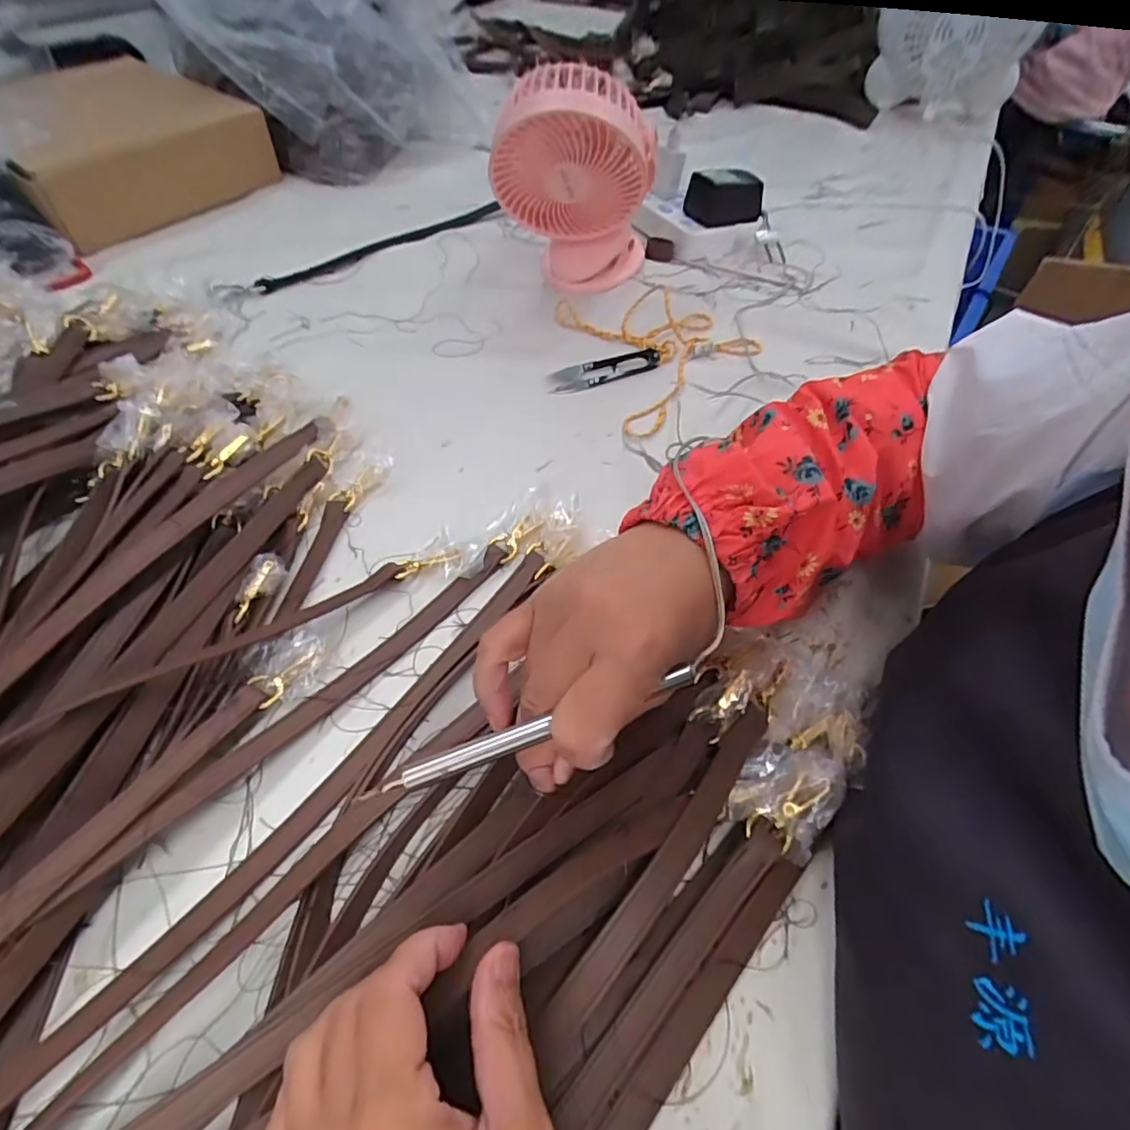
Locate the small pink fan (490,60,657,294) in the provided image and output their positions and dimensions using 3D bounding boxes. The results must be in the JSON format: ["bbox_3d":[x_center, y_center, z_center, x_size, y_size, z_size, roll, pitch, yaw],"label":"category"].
[{"bbox_3d":[0.008,-0.358,0.567,0.138,0.192,0.138,11,52,8],"label":"small pink fan"}]

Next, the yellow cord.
[{"bbox_3d":[0.101,-0.205,0.556,0.171,0.028,0.179,-17,53,-14],"label":"yellow cord"}]

